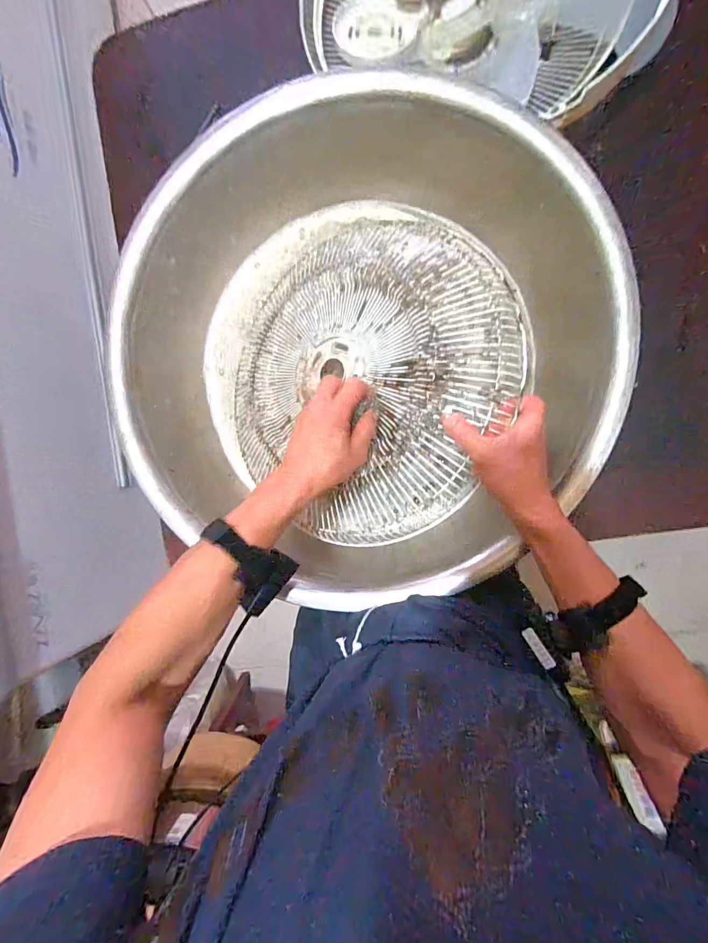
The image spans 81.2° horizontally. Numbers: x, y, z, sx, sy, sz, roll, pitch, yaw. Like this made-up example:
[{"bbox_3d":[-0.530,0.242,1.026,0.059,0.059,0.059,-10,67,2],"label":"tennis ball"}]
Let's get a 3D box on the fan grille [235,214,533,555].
[{"bbox_3d":[-0.015,-0.125,0.537,0.415,0.047,0.395,28,103,27],"label":"fan grille"}]

